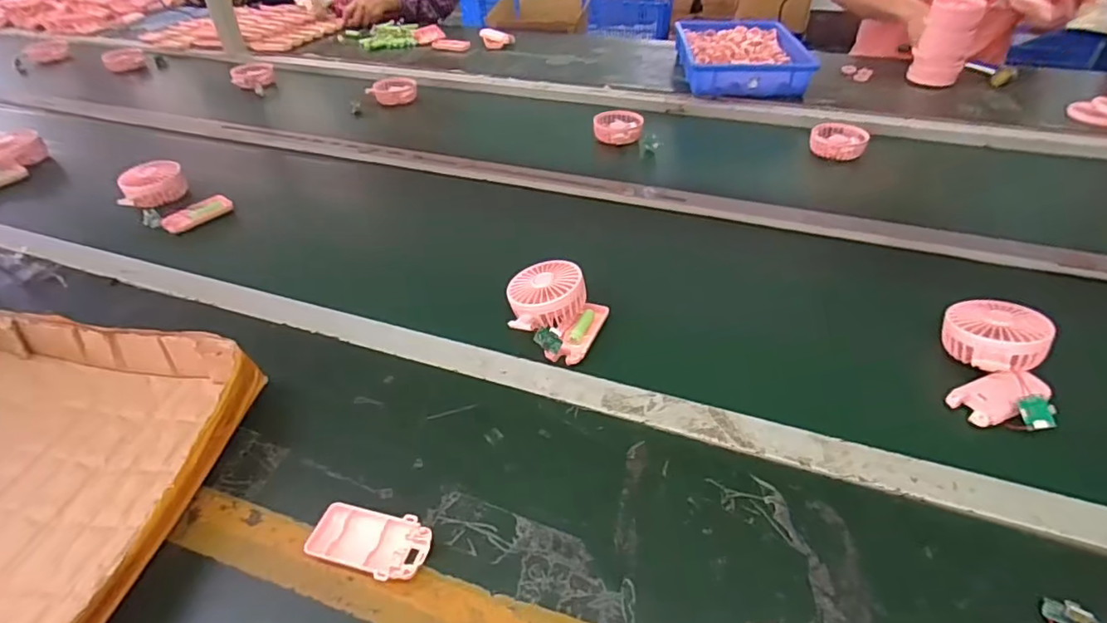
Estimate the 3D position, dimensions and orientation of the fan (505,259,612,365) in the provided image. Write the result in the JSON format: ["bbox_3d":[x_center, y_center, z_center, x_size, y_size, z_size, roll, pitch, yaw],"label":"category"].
[{"bbox_3d":[0.005,-0.002,0.634,0.106,0.050,0.116,-1,41,1],"label":"fan"}]

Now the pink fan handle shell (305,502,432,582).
[{"bbox_3d":[-0.147,0.184,0.458,0.095,0.011,0.049,11,42,15],"label":"pink fan handle shell"}]

